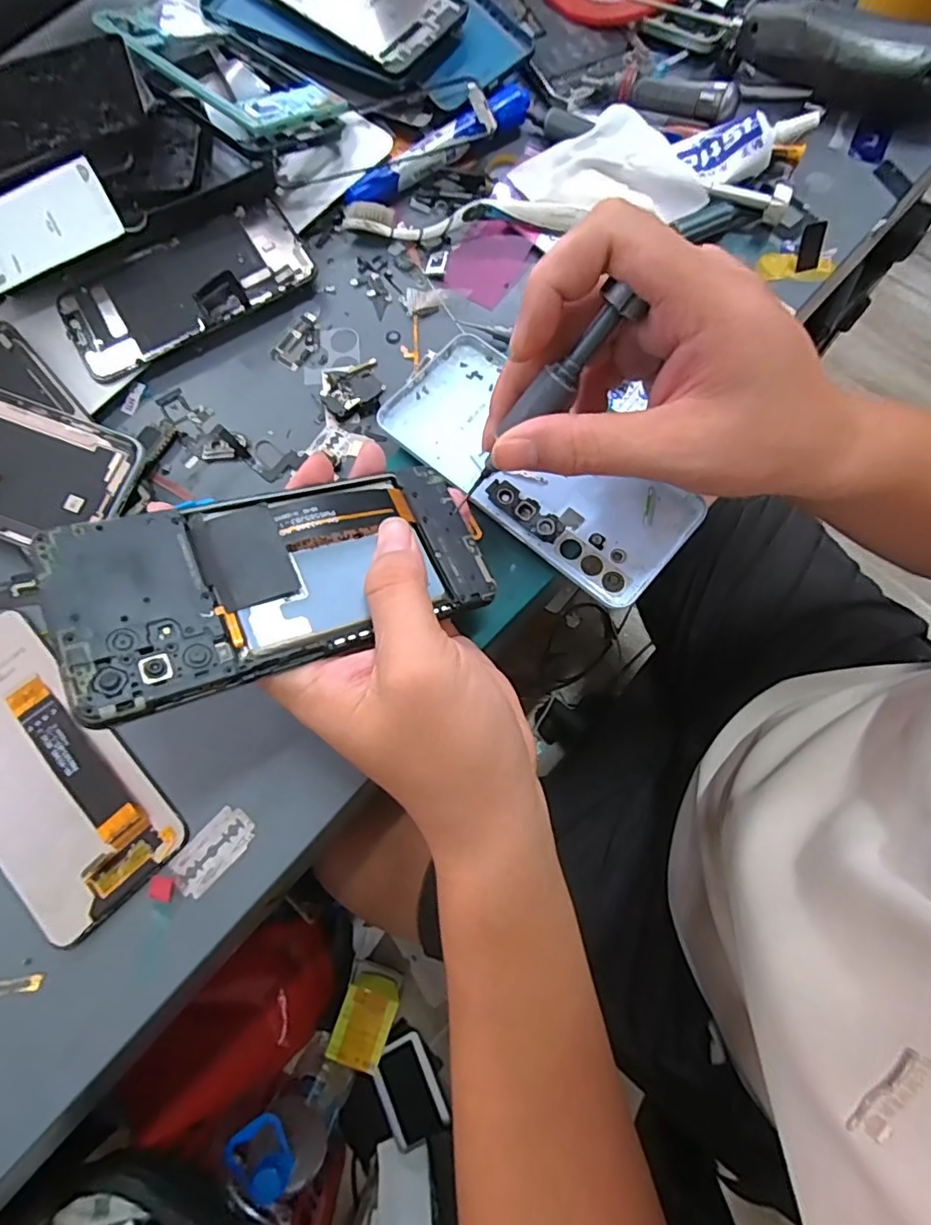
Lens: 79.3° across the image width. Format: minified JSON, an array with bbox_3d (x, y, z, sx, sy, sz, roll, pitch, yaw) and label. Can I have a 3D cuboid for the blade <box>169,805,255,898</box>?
[{"bbox_3d":[-0.119,0.112,0.263,0.022,0.004,0.041,41,79,10],"label":"blade"}]

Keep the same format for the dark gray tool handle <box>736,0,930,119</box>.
[{"bbox_3d":[0.241,-0.340,0.348,0.141,0.044,0.025,19,76,8],"label":"dark gray tool handle"}]

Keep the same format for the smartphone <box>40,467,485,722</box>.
[{"bbox_3d":[-0.066,-0.017,0.216,0.156,0.010,0.074,-21,75,-29],"label":"smartphone"}]

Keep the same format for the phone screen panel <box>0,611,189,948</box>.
[{"bbox_3d":[-0.210,0.077,0.270,0.155,0.008,0.077,43,76,12],"label":"phone screen panel"}]

